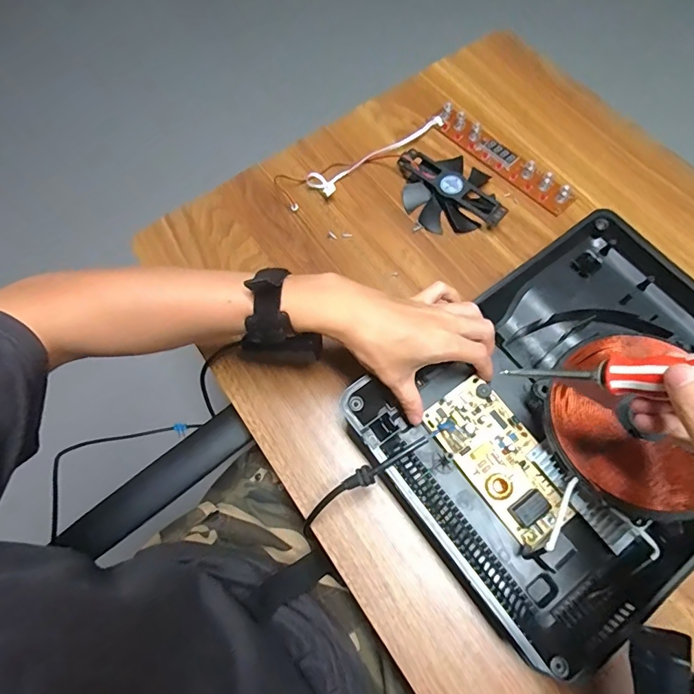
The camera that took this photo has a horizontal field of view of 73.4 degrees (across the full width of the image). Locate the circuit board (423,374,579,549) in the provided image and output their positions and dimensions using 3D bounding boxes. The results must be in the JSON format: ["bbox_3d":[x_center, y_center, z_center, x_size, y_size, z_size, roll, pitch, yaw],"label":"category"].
[{"bbox_3d":[0.135,0.097,0.410,0.070,0.020,0.141,-29,71,-9],"label":"circuit board"}]

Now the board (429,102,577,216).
[{"bbox_3d":[0.187,-0.235,0.573,0.035,0.019,0.205,-43,73,-14],"label":"board"}]

